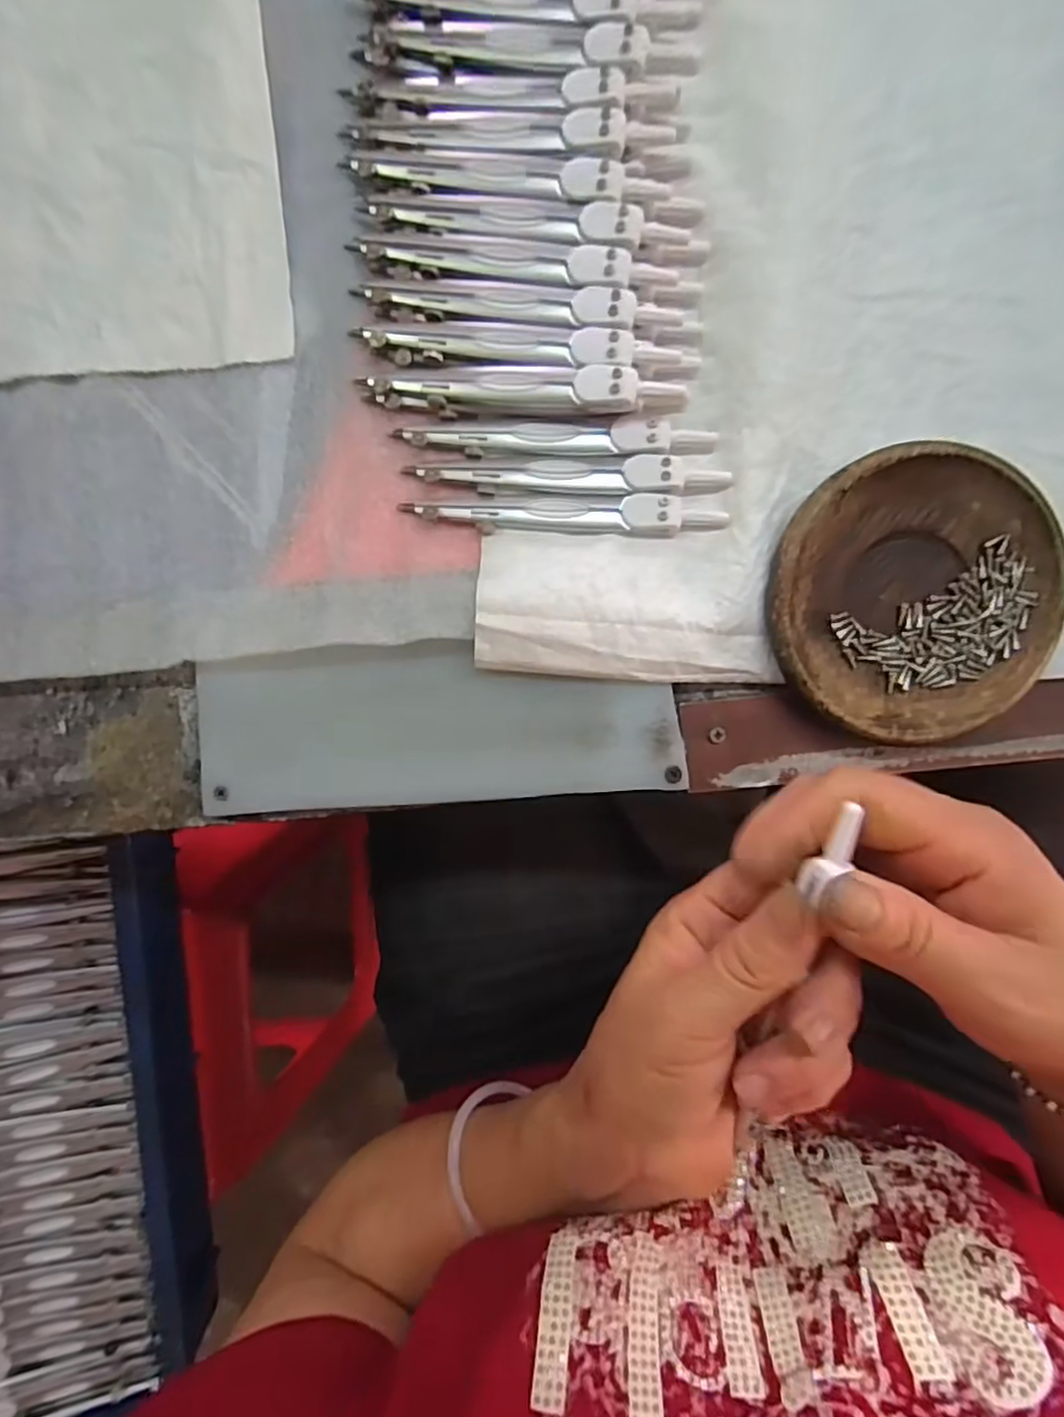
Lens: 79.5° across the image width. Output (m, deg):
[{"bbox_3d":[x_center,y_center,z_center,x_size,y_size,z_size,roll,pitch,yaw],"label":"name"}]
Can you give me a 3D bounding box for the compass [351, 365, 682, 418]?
[{"bbox_3d":[-0.004,-0.125,0.252,0.127,0.018,0.015,4,93,1],"label":"compass"}]

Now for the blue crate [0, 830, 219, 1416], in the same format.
[{"bbox_3d":[-0.354,0.268,0.416,0.255,0.074,0.362,-4,93,1],"label":"blue crate"}]

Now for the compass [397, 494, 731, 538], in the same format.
[{"bbox_3d":[0.013,-0.079,0.258,0.128,0.007,0.015,2,93,1],"label":"compass"}]

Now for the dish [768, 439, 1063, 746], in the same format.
[{"bbox_3d":[0.150,-0.045,0.254,0.110,0.015,0.110,0,93,1],"label":"dish"}]

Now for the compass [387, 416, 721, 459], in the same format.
[{"bbox_3d":[0.010,-0.110,0.258,0.127,0.005,0.014,1,93,1],"label":"compass"}]

